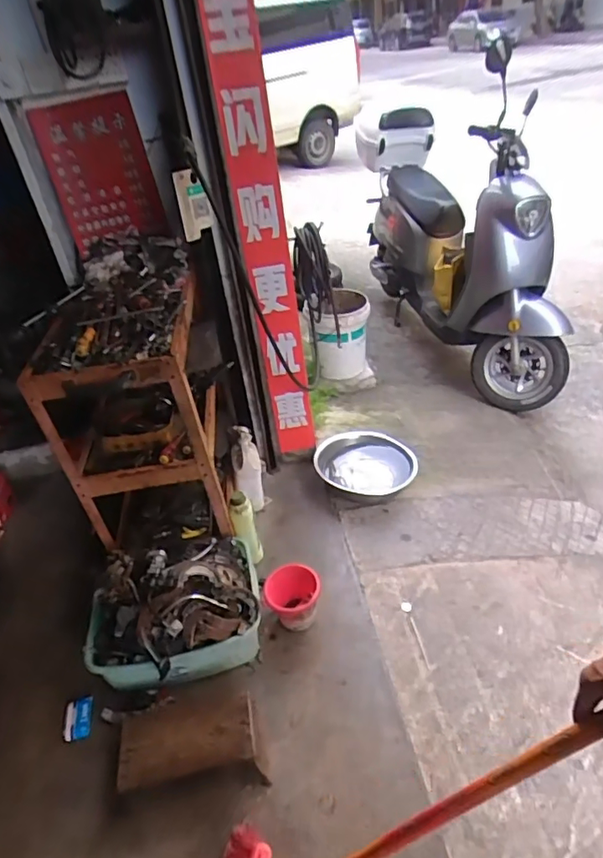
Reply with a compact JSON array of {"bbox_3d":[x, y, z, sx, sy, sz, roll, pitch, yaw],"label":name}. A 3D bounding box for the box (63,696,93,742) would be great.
[{"bbox_3d":[-0.569,0.736,1.369,0.072,0.020,0.106,-12,35,-9],"label":"box"}]

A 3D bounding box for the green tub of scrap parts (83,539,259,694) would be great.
[{"bbox_3d":[-0.334,0.451,1.418,0.430,0.276,0.364,-11,37,-2],"label":"green tub of scrap parts"}]

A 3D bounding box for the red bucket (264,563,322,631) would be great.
[{"bbox_3d":[-0.020,0.471,1.462,0.144,0.142,0.142,-6,37,5],"label":"red bucket"}]

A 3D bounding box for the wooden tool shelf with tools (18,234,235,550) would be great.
[{"bbox_3d":[-0.477,-0.108,1.597,0.418,0.626,0.678,-12,37,-3],"label":"wooden tool shelf with tools"}]

